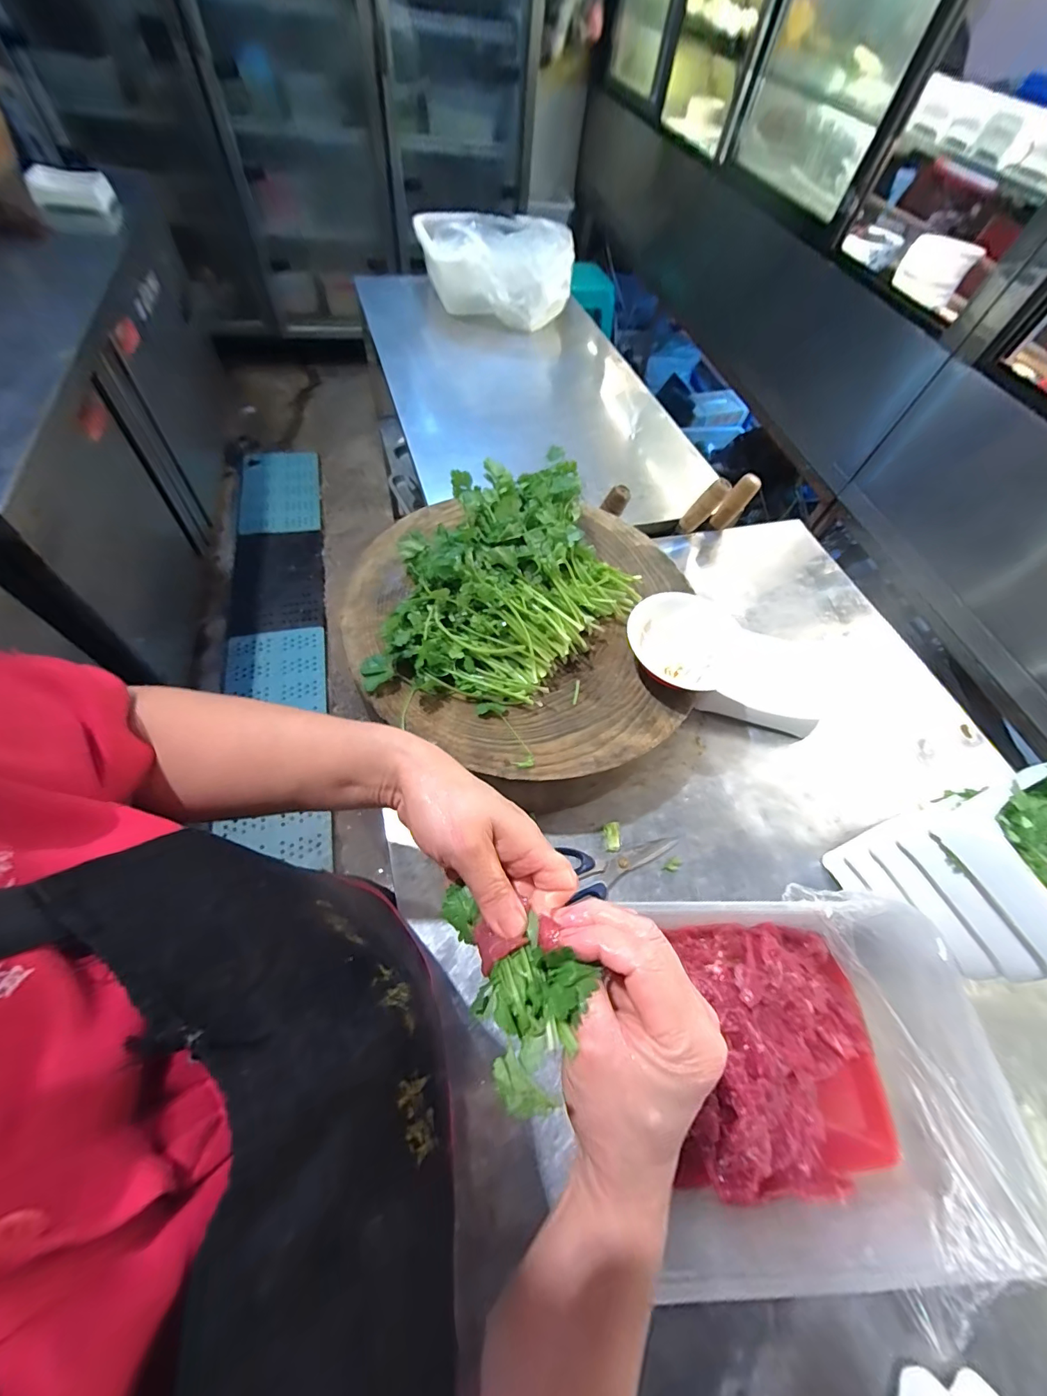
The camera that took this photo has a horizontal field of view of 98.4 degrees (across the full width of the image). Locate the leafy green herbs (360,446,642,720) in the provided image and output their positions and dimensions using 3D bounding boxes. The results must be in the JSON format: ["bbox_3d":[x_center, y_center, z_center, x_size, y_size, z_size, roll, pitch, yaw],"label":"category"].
[{"bbox_3d":[-0.028,-0.123,0.474,0.219,0.075,0.306,41,66,18],"label":"leafy green herbs"}]

